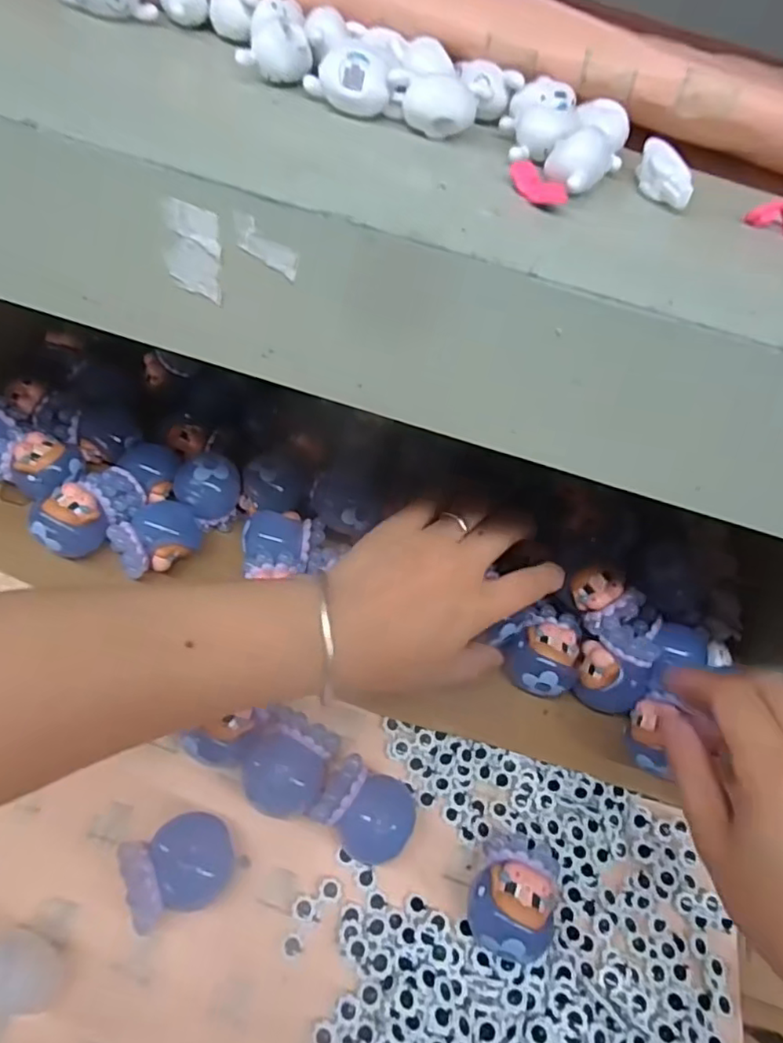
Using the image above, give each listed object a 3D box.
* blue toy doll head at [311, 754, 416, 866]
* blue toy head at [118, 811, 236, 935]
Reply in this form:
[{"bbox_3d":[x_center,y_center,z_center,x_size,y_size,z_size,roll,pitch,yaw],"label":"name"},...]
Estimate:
[{"bbox_3d":[-0.012,0.150,0.309,0.046,0.034,0.040,30,57,15],"label":"blue toy doll head"},{"bbox_3d":[-0.097,0.161,0.282,0.046,0.036,0.037,-19,59,-18],"label":"blue toy head"}]

